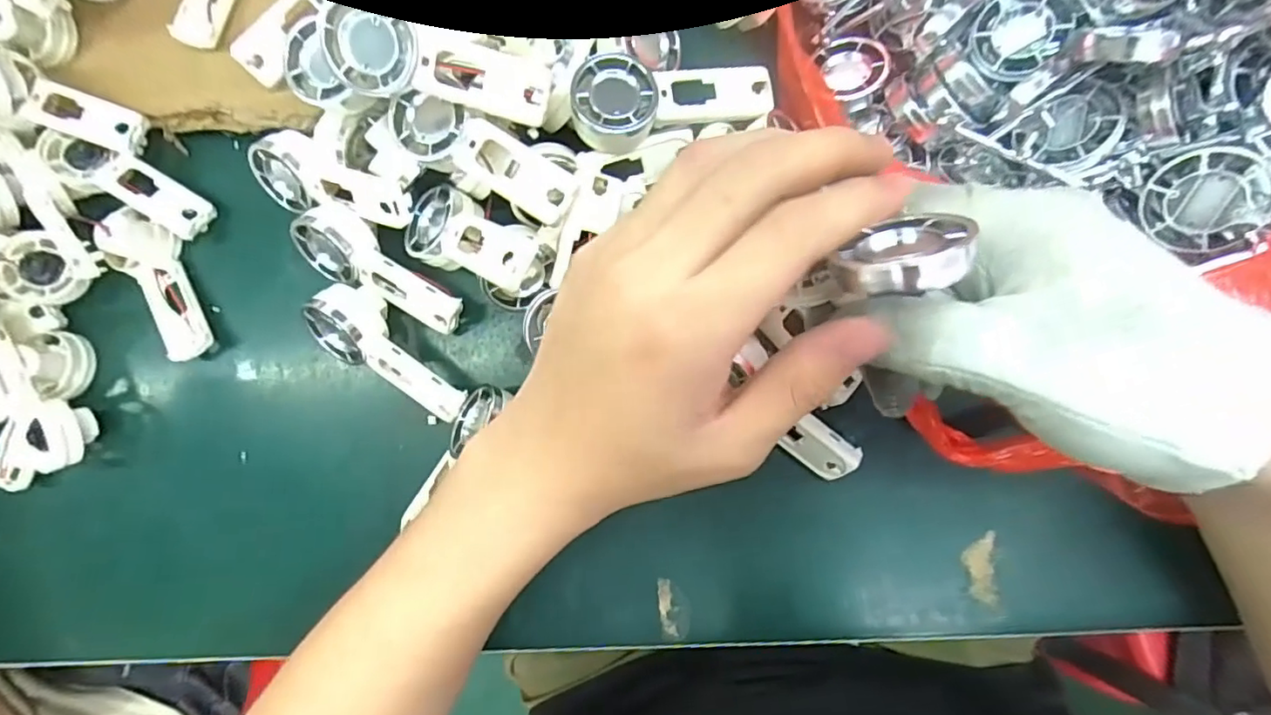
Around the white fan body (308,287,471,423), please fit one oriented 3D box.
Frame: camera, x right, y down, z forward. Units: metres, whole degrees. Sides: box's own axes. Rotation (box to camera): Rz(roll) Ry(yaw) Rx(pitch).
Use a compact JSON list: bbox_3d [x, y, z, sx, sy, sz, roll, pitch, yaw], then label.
[{"bbox_3d":[-0.125,-0.003,0.300,0.089,0.038,0.038,32,91,9],"label":"white fan body"}]

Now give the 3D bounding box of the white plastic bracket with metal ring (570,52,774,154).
[{"bbox_3d":[0.017,-0.119,0.268,0.091,0.019,0.038,-8,85,-6],"label":"white plastic bracket with metal ring"}]

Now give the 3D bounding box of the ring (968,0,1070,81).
[{"bbox_3d":[0.165,-0.141,0.251,0.033,0.011,0.040,-21,84,6],"label":"ring"}]

